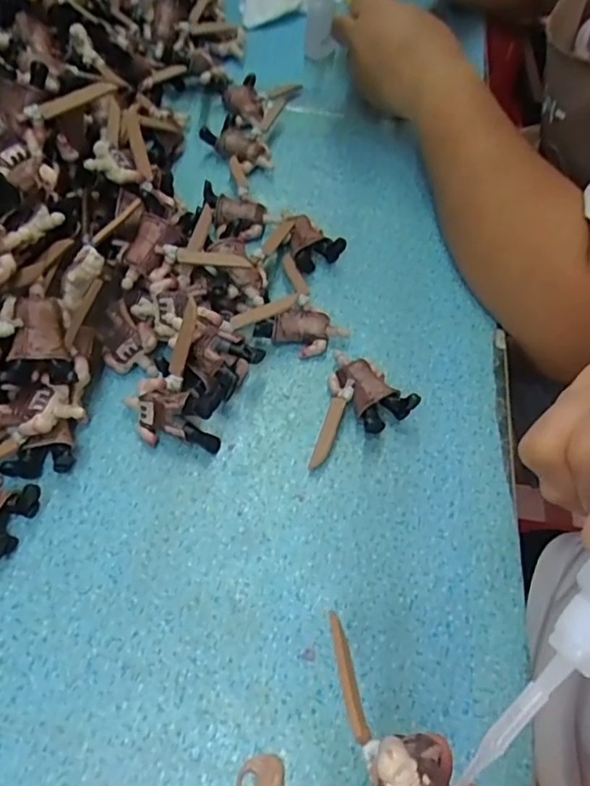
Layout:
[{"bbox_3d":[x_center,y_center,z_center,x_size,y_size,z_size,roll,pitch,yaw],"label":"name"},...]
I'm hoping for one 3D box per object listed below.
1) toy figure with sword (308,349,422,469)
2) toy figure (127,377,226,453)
[{"bbox_3d":[0.043,0.011,0.344,0.052,0.021,0.075,11,59,3],"label":"toy figure with sword"},{"bbox_3d":[-0.068,0.013,0.328,0.053,0.033,0.035,-2,59,-5],"label":"toy figure"}]

